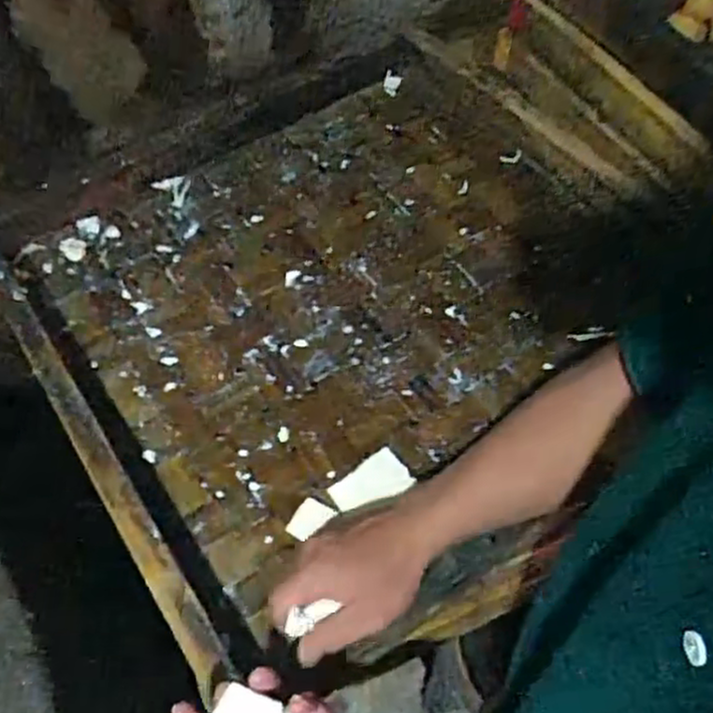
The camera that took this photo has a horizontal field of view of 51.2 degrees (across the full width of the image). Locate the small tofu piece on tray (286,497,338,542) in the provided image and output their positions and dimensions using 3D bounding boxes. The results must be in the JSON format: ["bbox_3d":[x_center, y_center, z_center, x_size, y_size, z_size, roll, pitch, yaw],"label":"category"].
[{"bbox_3d":[-0.041,0.139,0.640,0.028,0.012,0.037,35,64,22],"label":"small tofu piece on tray"}]

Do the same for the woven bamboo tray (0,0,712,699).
[{"bbox_3d":[0.027,-0.124,0.790,0.718,0.092,0.629,-31,62,-14],"label":"woven bamboo tray"}]

